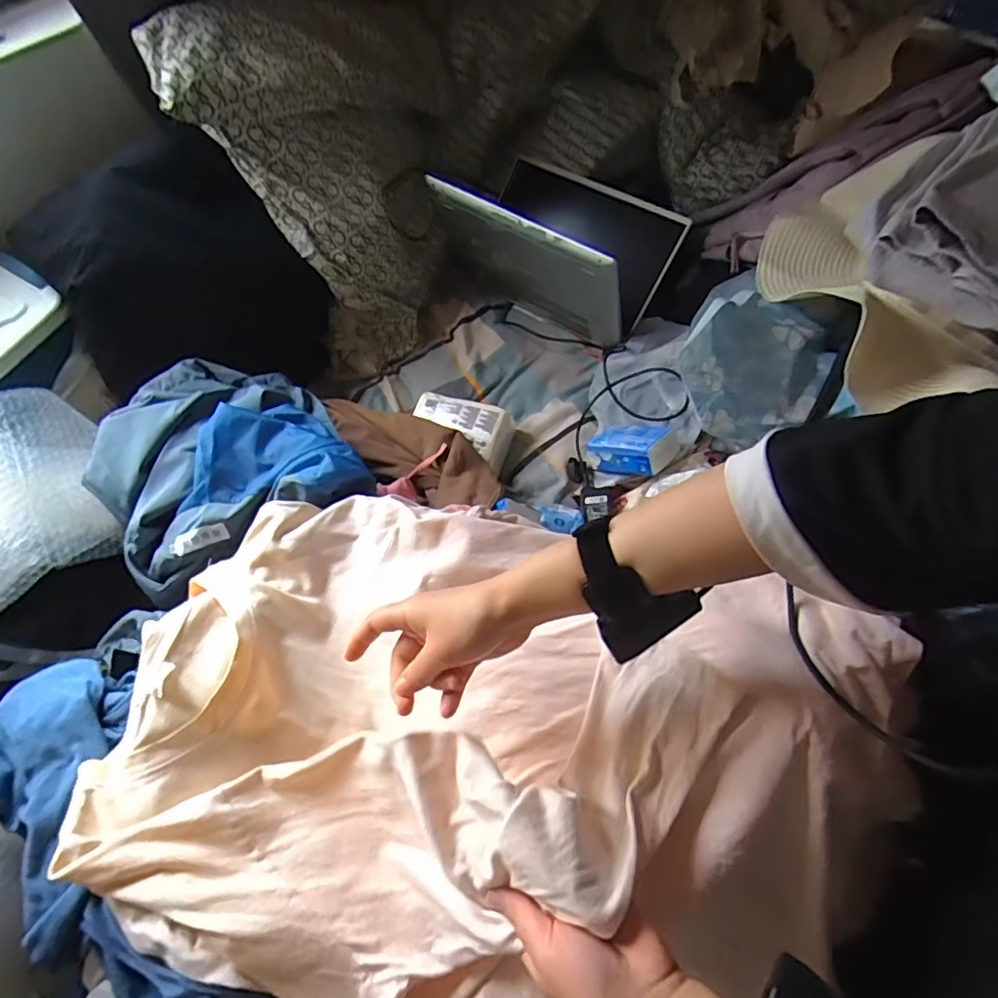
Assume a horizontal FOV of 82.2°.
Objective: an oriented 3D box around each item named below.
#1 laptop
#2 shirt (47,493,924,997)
[{"bbox_3d":[0.096,-0.406,0.878,0.315,0.203,0.232,31,70,17],"label":"laptop"},{"bbox_3d":[-0.032,0.192,0.427,0.539,0.123,0.379,19,67,12],"label":"shirt"}]

